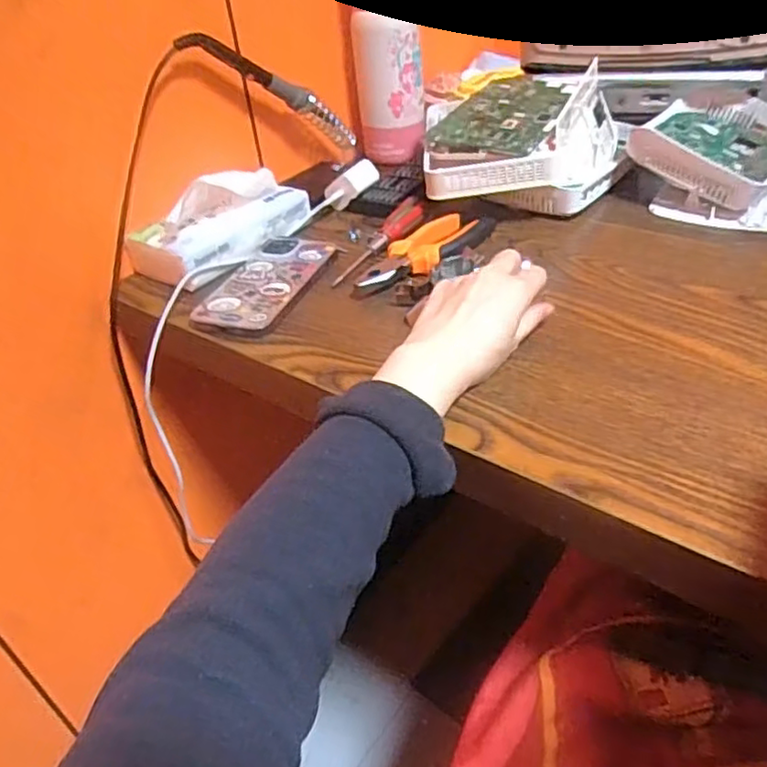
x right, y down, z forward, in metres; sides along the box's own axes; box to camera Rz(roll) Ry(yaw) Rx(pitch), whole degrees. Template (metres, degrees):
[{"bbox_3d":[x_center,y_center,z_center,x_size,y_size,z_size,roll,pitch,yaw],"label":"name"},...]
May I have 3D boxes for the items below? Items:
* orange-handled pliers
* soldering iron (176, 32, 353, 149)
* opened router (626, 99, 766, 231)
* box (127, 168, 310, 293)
[{"bbox_3d":[0.037,-0.111,0.553,0.048,0.016,0.142,24,47,34],"label":"orange-handled pliers"},{"bbox_3d":[-0.101,-0.277,0.627,0.224,0.027,0.033,15,15,-48],"label":"soldering iron"},{"bbox_3d":[0.313,-0.210,0.607,0.145,0.061,0.167,14,42,24],"label":"opened router"},{"bbox_3d":[-0.144,-0.147,0.572,0.066,0.070,0.155,26,48,35],"label":"box"}]

